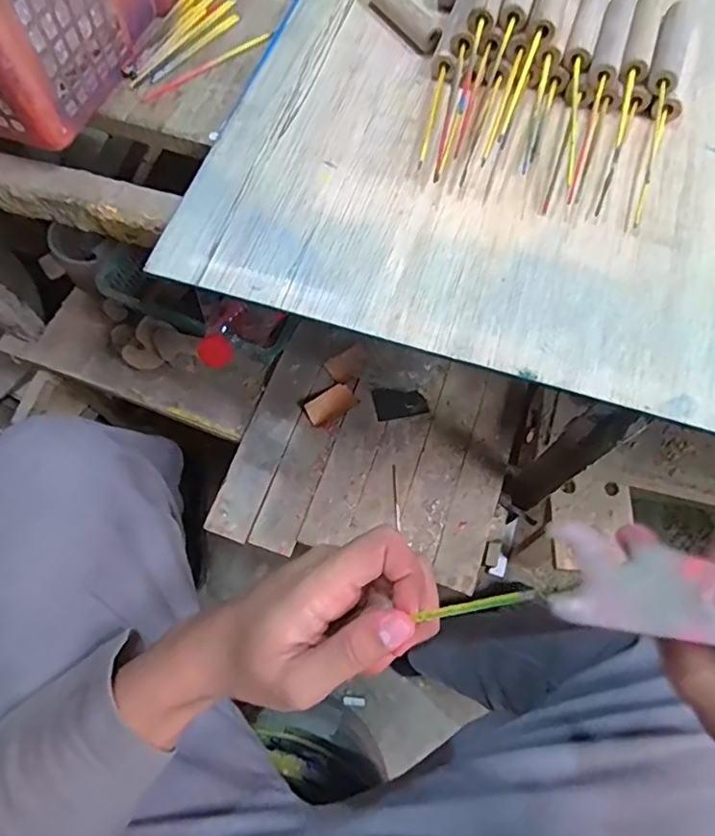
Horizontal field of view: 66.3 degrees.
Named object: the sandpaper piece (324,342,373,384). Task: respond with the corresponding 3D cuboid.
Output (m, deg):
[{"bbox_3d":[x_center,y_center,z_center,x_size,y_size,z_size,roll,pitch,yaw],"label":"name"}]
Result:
[{"bbox_3d":[-0.009,-0.068,0.688,0.055,0.007,0.040,-34,75,-13],"label":"sandpaper piece"}]

